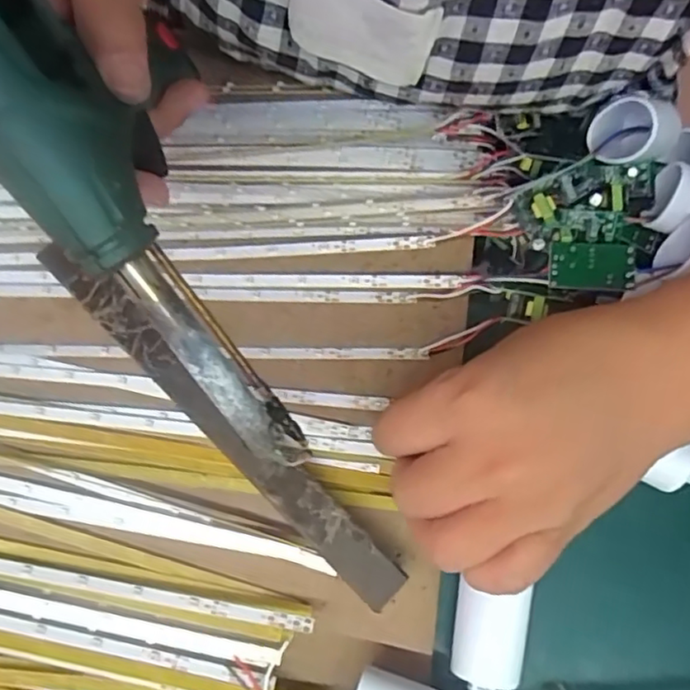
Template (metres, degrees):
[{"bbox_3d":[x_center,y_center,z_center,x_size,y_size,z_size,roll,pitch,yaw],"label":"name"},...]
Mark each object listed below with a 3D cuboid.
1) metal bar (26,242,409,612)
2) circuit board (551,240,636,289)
[{"bbox_3d":[-0.056,0.031,0.279,0.211,0.020,0.019,44,83,8],"label":"metal bar"},{"bbox_3d":[0.108,-0.035,0.273,0.034,0.010,0.021,5,80,2],"label":"circuit board"}]

